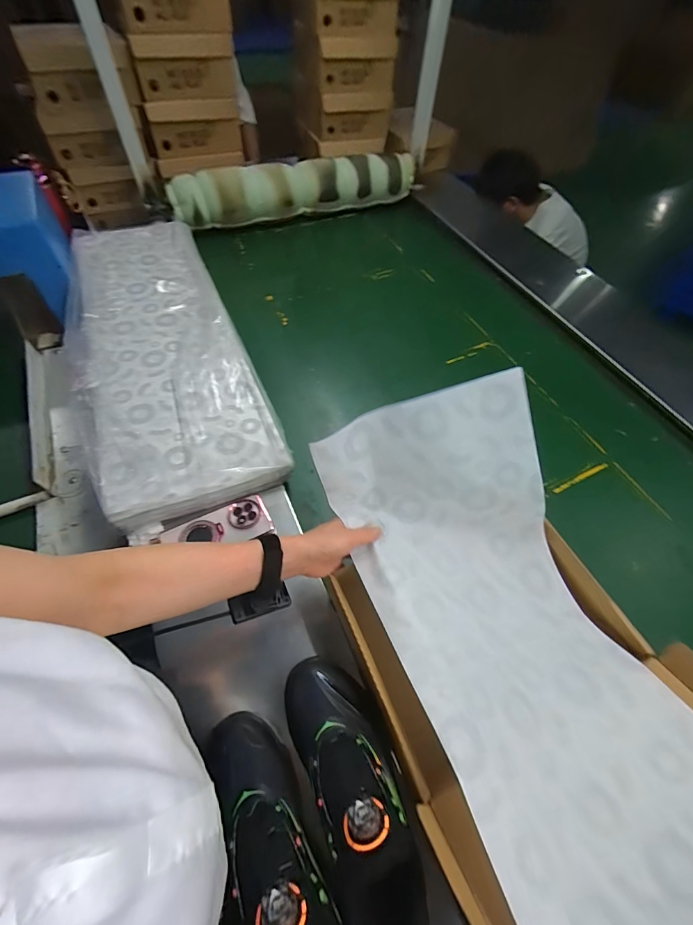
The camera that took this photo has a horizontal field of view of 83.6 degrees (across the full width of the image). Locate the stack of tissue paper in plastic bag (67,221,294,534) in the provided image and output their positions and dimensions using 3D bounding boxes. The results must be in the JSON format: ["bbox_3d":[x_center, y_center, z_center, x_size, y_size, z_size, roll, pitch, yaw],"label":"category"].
[{"bbox_3d":[-0.399,-0.259,0.815,0.307,0.068,0.877,-20,58,-16],"label":"stack of tissue paper in plastic bag"}]

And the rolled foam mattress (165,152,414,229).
[{"bbox_3d":[-0.126,-0.825,1.192,0.786,0.138,0.141,-21,59,-17],"label":"rolled foam mattress"}]

